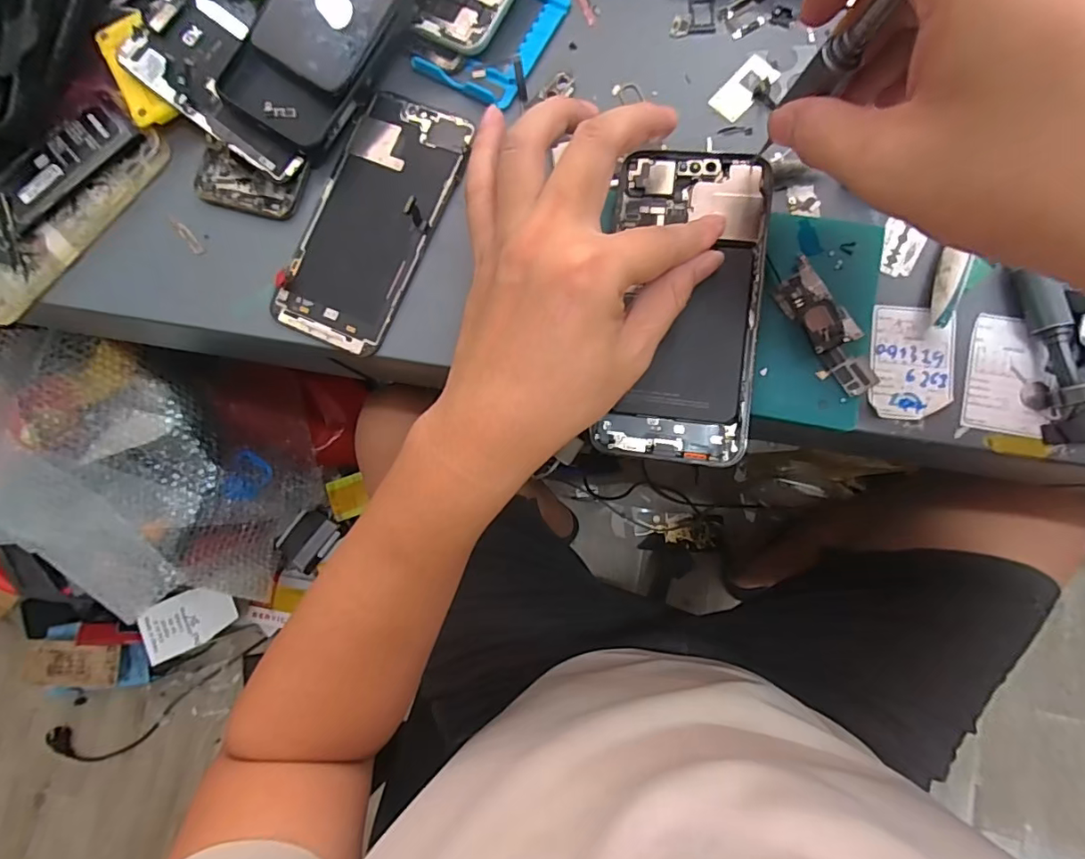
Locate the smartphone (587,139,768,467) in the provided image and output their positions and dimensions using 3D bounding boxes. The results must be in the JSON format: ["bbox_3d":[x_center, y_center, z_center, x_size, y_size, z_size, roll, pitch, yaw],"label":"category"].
[{"bbox_3d":[0.073,-0.063,0.266,0.074,0.007,0.158,5,87,8],"label":"smartphone"}]

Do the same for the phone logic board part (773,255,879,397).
[{"bbox_3d":[0.141,-0.051,0.257,0.026,0.007,0.071,-24,80,3],"label":"phone logic board part"}]

